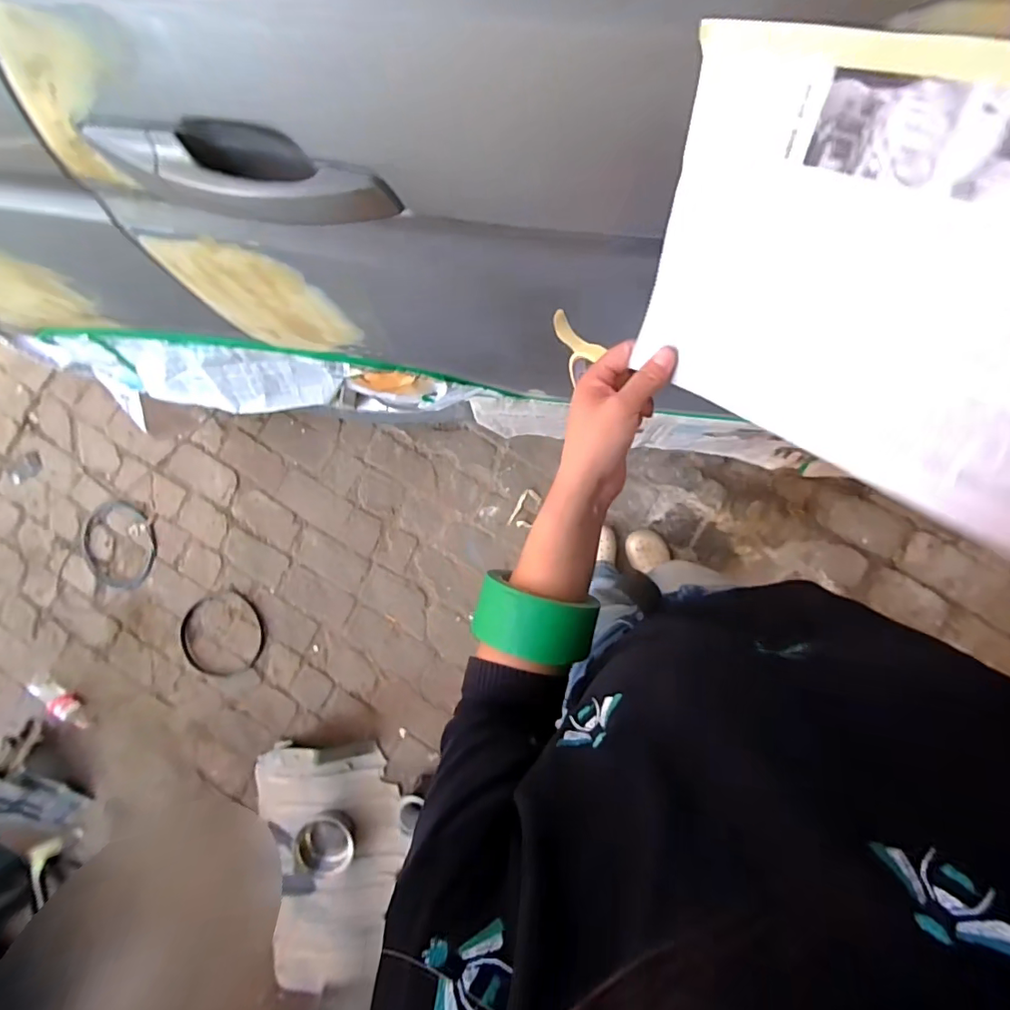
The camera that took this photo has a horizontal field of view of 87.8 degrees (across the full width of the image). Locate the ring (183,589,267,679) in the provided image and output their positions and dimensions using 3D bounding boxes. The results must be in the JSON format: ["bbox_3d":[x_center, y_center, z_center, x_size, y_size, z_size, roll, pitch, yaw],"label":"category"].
[{"bbox_3d":[-0.899,0.416,1.665,0.310,0.019,0.265,-21,88,6],"label":"ring"}]

